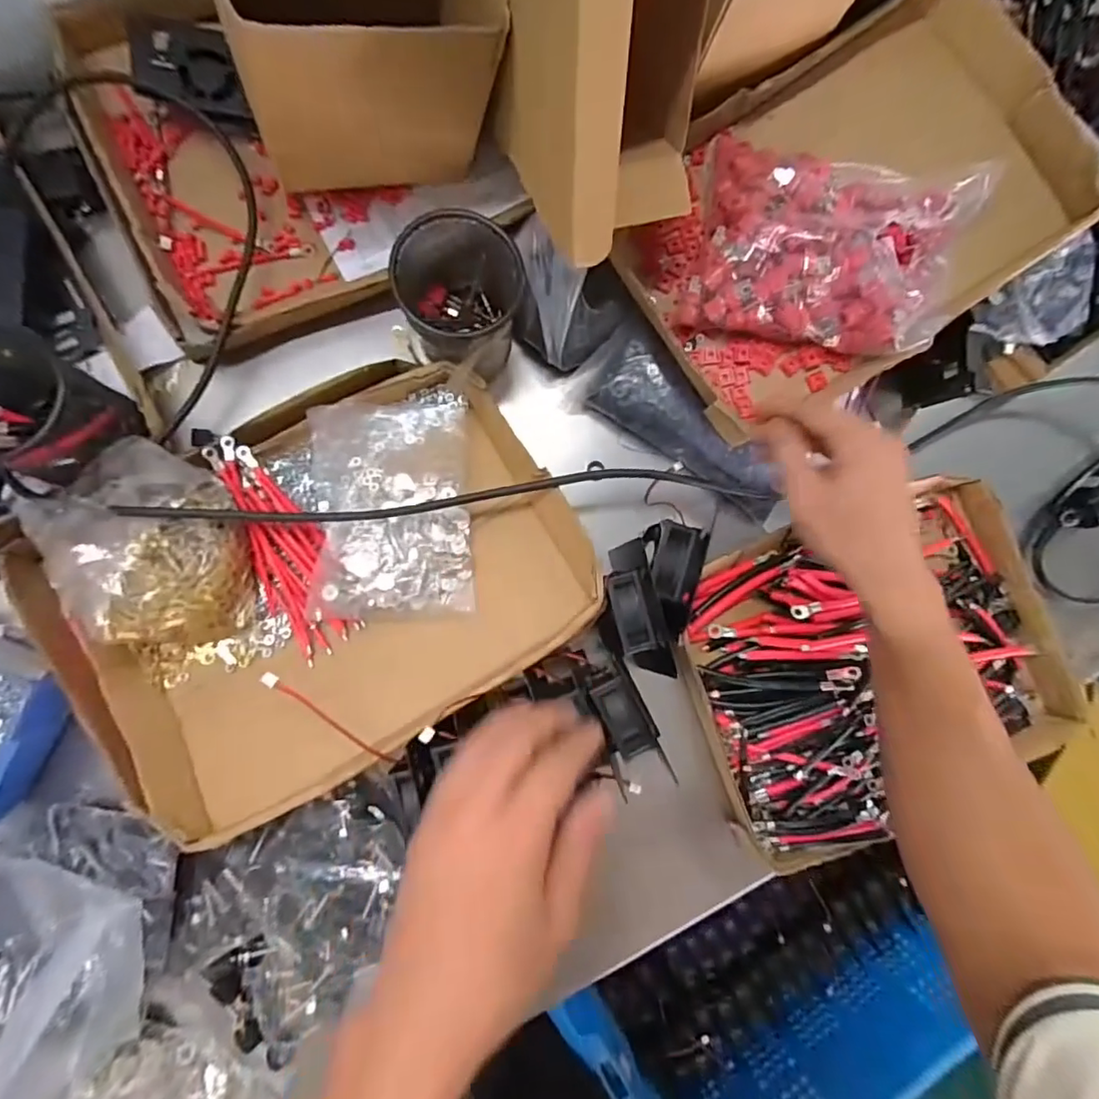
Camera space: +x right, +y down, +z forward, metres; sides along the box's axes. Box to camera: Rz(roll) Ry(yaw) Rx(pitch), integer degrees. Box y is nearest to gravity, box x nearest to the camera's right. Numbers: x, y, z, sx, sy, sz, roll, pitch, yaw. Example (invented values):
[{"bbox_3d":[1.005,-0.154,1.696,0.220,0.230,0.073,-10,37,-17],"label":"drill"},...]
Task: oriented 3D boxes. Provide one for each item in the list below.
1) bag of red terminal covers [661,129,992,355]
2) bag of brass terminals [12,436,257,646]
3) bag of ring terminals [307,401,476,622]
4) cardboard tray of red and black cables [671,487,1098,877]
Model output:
[{"bbox_3d":[0.204,-0.223,0.434,0.192,0.077,0.145,15,83,-6],"label":"bag of red terminal covers"},{"bbox_3d":[-0.277,0.002,0.391,0.122,0.053,0.138,-11,86,-8],"label":"bag of brass terminals"},{"bbox_3d":[-0.116,-0.030,0.420,0.112,0.030,0.153,-2,85,-8],"label":"bag of ring terminals"},{"bbox_3d":[0.268,0.087,0.469,0.317,0.050,0.248,-18,87,-9],"label":"cardboard tray of red and black cables"}]

